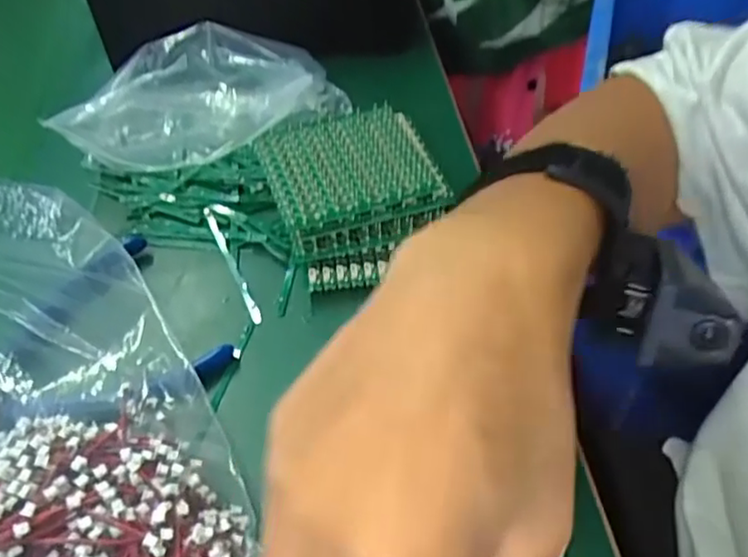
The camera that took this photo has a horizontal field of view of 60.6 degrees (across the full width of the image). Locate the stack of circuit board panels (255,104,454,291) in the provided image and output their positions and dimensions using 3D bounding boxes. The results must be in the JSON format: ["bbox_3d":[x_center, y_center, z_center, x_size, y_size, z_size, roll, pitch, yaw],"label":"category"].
[{"bbox_3d":[-0.009,-0.051,0.371,0.092,0.034,0.104,-17,51,-11],"label":"stack of circuit board panels"}]

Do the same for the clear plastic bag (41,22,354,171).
[{"bbox_3d":[-0.104,-0.108,0.406,0.173,0.066,0.069,-14,50,-9],"label":"clear plastic bag"}]

